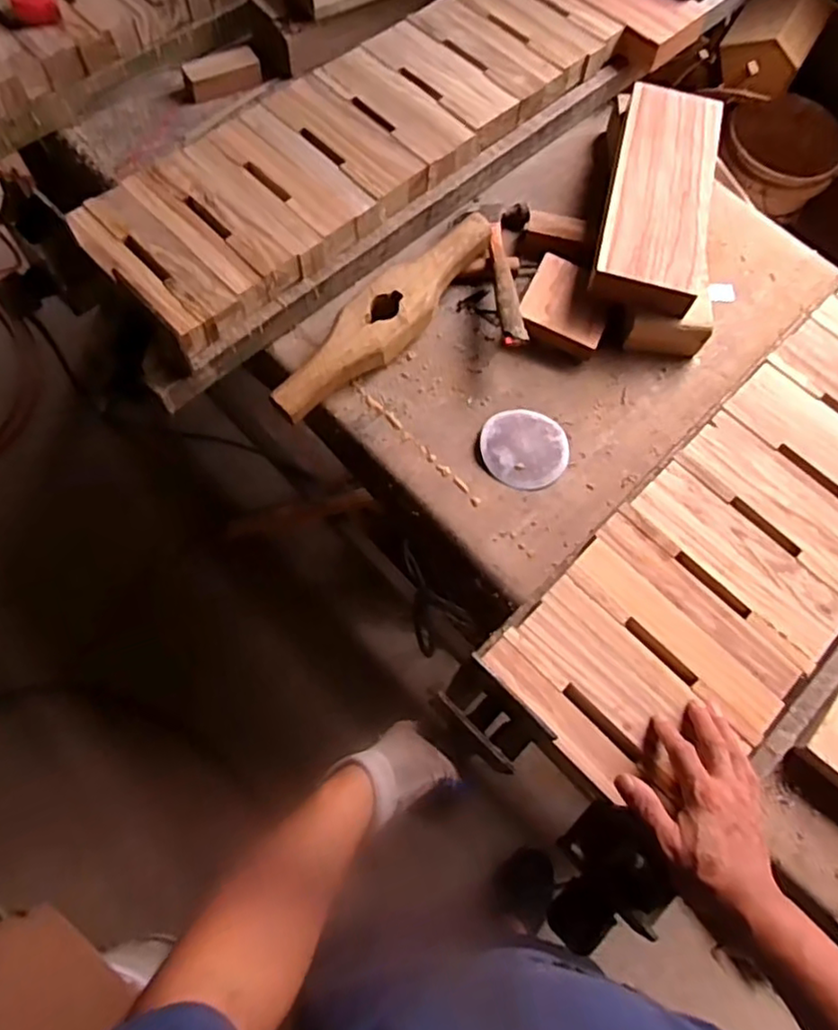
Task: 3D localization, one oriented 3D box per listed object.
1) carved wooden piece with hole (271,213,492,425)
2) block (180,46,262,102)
[{"bbox_3d":[-0.045,-0.274,0.880,0.090,0.071,0.391,39,71,12],"label":"carved wooden piece with hole"},{"bbox_3d":[-0.321,-0.724,1.055,0.128,0.042,0.053,-29,72,-14],"label":"block"}]

